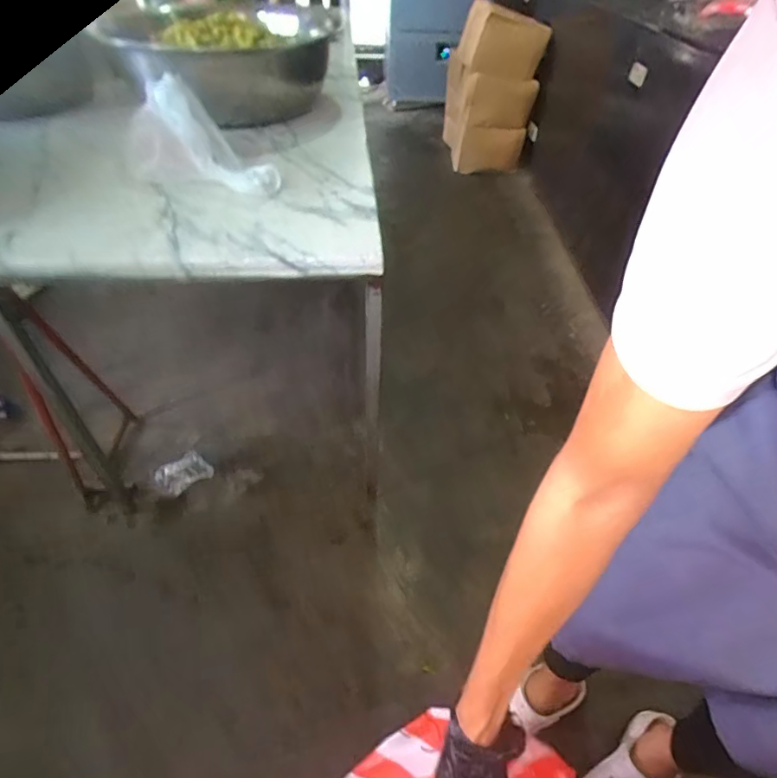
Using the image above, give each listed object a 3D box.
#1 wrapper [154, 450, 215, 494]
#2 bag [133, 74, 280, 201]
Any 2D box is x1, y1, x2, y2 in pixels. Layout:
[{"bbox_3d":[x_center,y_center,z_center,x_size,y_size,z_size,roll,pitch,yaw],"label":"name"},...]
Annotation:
[{"bbox_3d":[-0.504,0.207,1.188,0.076,0.058,0.119,31,50,26],"label":"wrapper"},{"bbox_3d":[-0.326,-0.417,0.808,0.176,0.129,0.245,-33,55,-32],"label":"bag"}]

